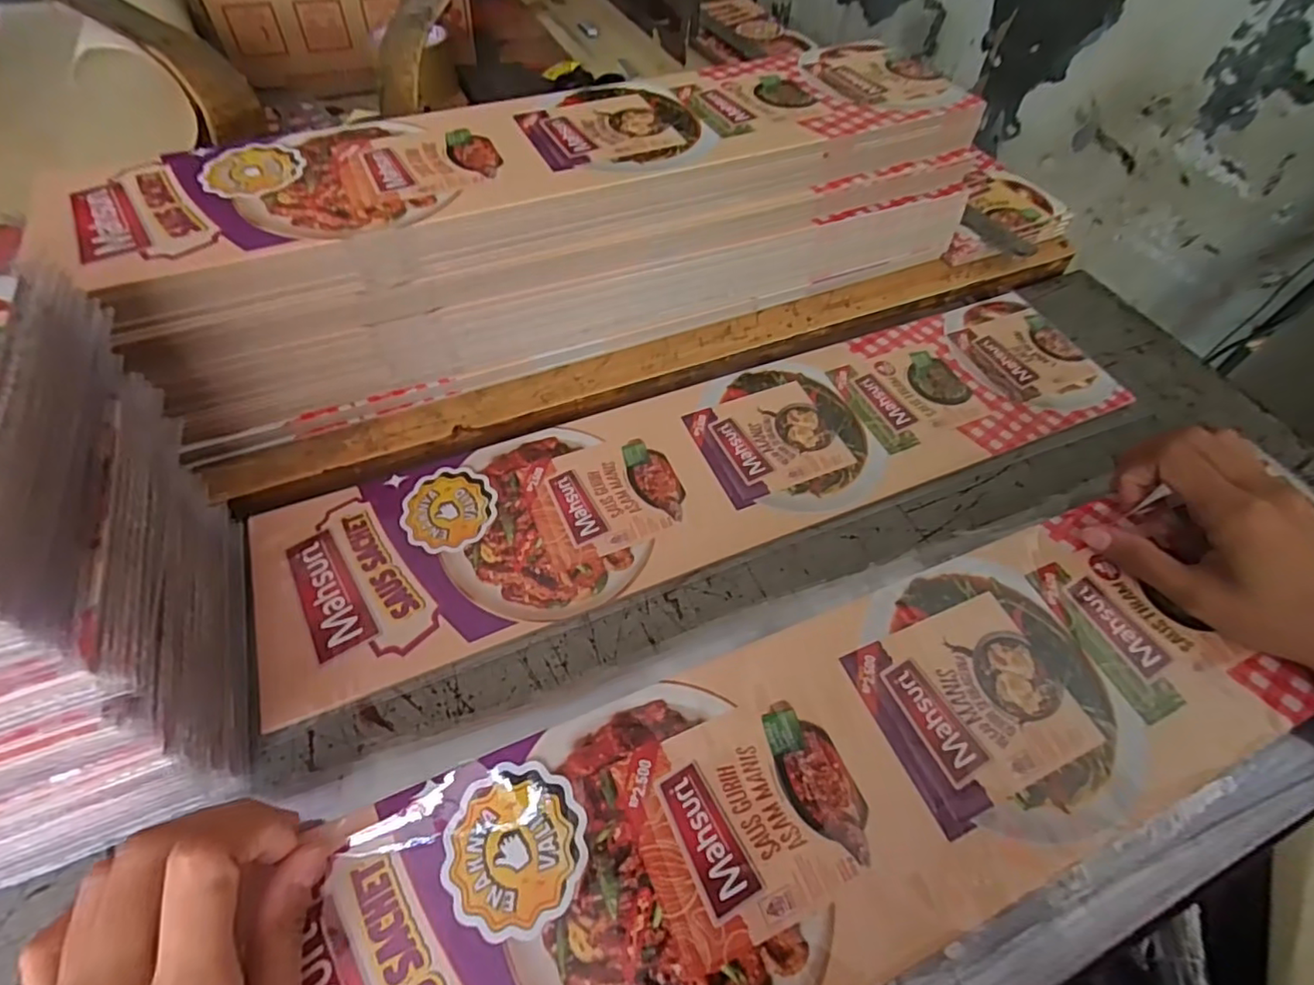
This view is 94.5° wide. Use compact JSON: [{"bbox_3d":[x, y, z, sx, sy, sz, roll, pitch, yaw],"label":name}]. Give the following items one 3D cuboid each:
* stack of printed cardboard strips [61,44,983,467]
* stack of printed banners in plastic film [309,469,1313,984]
[{"bbox_3d":[-0.046,-0.176,0.405,0.529,0.117,0.135,-19,59,-15],"label":"stack of printed cardboard strips"},{"bbox_3d":[0.066,0.130,0.238,0.425,0.021,0.159,-20,63,-14],"label":"stack of printed banners in plastic film"}]

